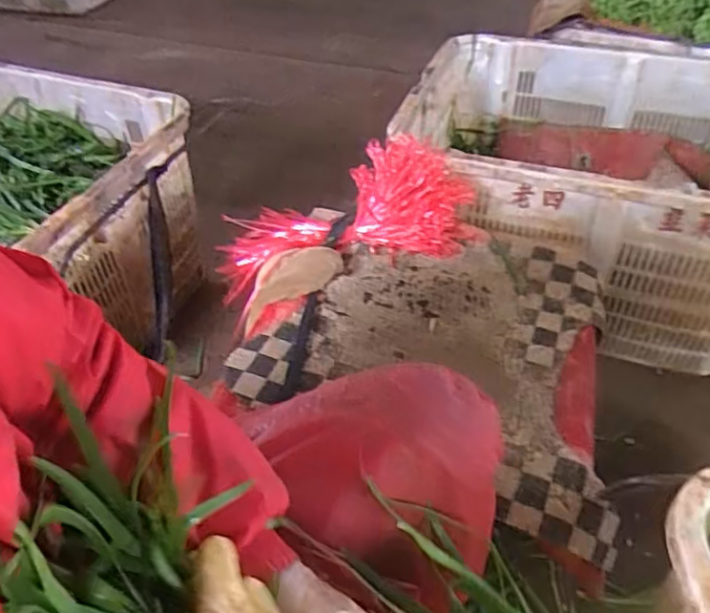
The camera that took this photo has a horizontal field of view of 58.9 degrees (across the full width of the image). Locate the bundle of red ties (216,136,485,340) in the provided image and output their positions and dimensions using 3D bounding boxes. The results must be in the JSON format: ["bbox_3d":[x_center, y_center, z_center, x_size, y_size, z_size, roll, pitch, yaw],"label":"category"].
[{"bbox_3d":[-0.015,-0.091,0.858,0.367,0.133,0.240,-19,43,5],"label":"bundle of red ties"}]

